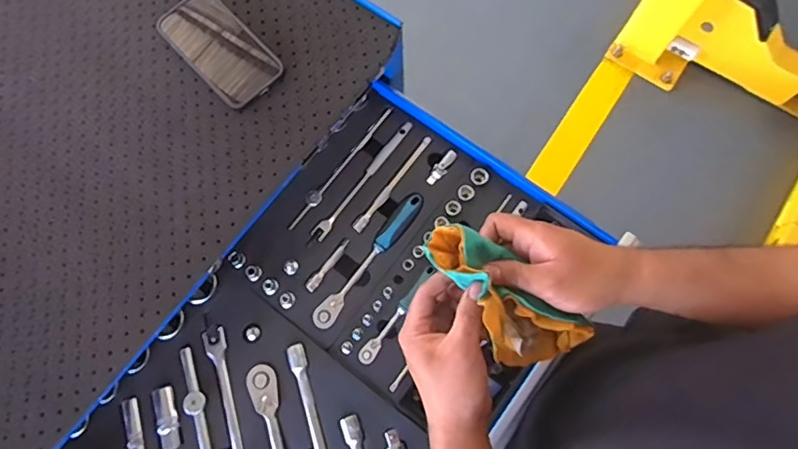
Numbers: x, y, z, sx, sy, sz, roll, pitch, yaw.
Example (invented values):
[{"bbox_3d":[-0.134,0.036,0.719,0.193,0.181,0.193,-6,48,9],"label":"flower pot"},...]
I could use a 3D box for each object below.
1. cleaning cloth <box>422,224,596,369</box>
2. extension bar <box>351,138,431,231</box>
[{"bbox_3d":[0.091,0.066,0.453,0.165,0.046,0.072,46,80,-11],"label":"cleaning cloth"},{"bbox_3d":[-0.006,-0.050,0.646,0.014,0.010,0.147,37,79,11],"label":"extension bar"}]

